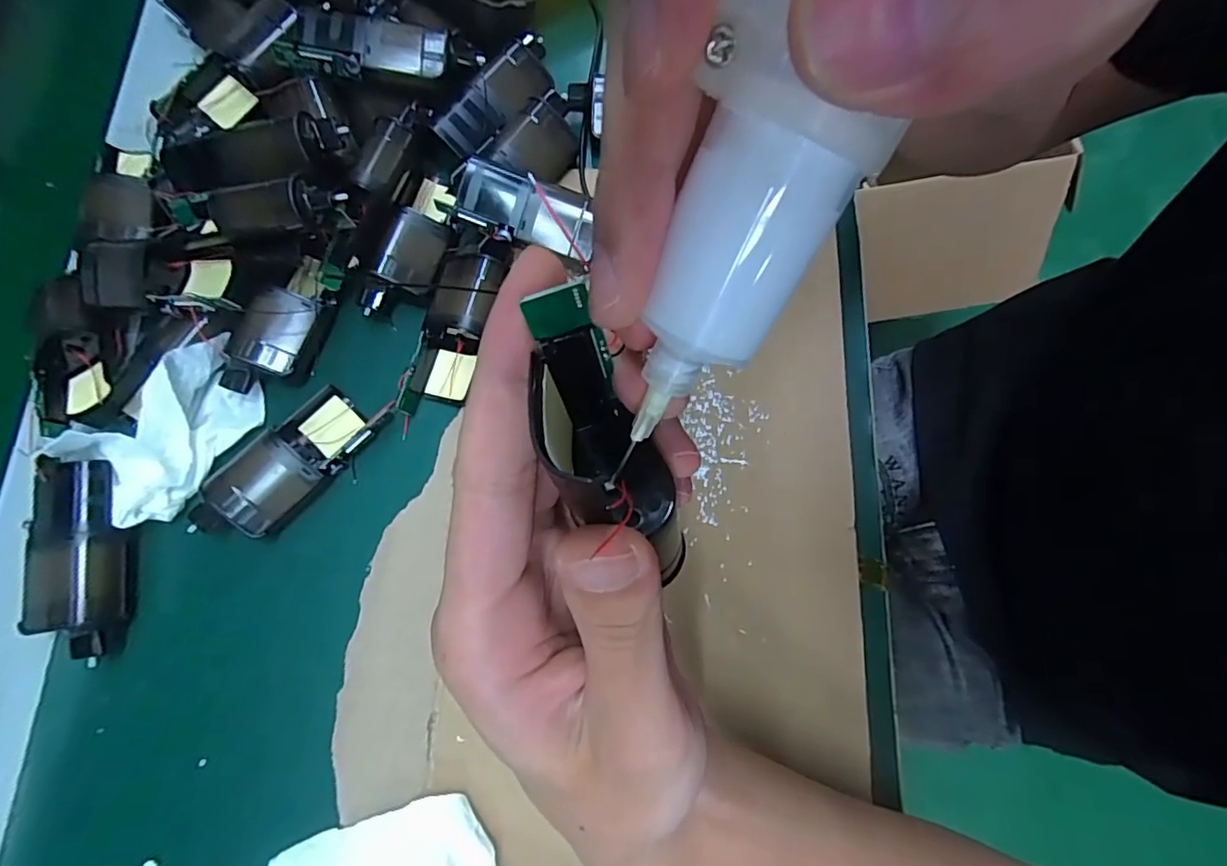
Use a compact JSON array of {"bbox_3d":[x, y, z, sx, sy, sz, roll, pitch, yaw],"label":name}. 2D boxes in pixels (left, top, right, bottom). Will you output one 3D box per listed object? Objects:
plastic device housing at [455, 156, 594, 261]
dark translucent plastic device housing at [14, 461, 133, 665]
[{"bbox_3d":[-0.045,-0.117,0.290,0.070,0.022,0.032,17,76,-13],"label":"plastic device housing"},{"bbox_3d":[-0.250,0.059,0.260,0.034,0.029,0.089,-5,76,-1],"label":"dark translucent plastic device housing"}]

